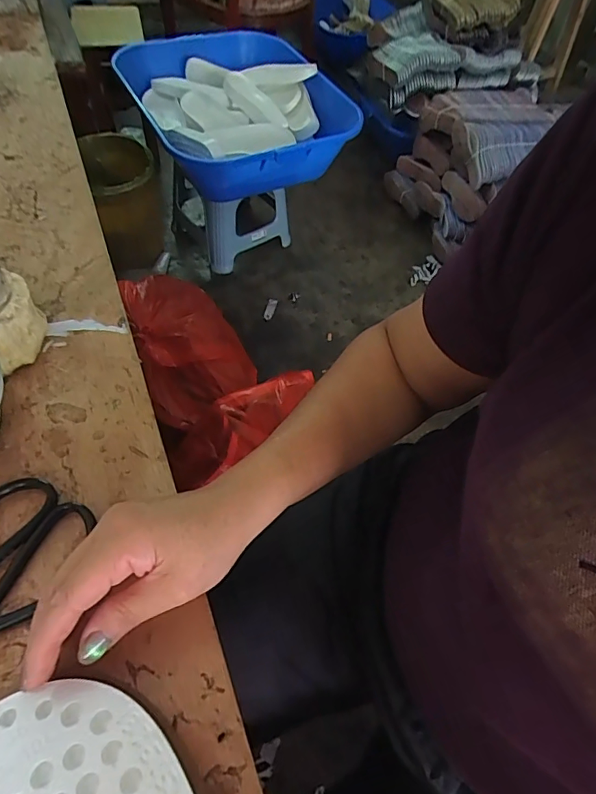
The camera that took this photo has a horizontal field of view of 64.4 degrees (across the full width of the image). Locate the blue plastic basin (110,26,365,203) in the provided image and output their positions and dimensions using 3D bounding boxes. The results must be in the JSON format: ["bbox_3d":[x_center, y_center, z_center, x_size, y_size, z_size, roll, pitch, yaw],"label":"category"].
[{"bbox_3d":[-0.167,-0.767,1.279,0.500,0.165,0.613,-20,60,-19],"label":"blue plastic basin"}]

